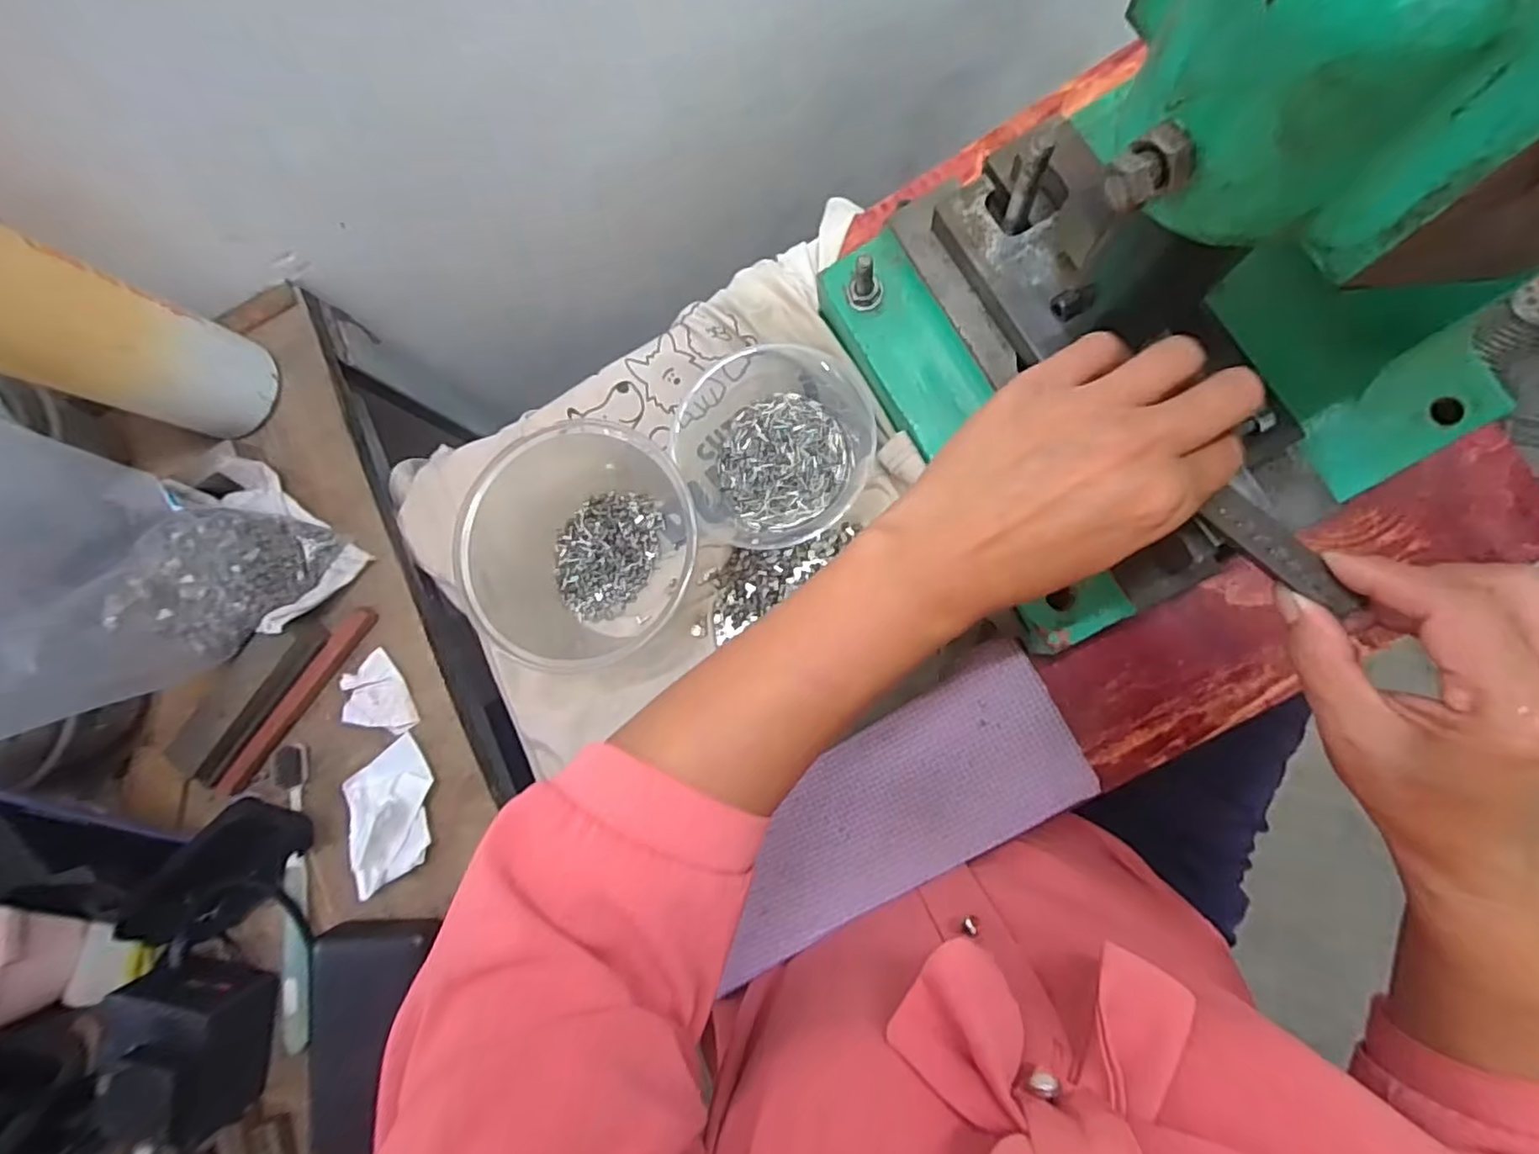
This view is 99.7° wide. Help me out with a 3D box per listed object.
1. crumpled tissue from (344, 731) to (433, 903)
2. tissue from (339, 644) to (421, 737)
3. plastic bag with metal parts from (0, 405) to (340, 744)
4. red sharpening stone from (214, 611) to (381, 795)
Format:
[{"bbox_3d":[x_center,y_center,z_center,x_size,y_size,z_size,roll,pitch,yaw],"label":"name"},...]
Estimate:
[{"bbox_3d":[-0.226,0.141,0.389,0.050,0.027,0.077,-24,82,5],"label":"crumpled tissue"},{"bbox_3d":[-0.247,0.077,0.407,0.038,0.012,0.052,-32,82,4],"label":"tissue"},{"bbox_3d":[-0.380,-0.007,0.347,0.151,0.153,0.131,32,90,9],"label":"plastic bag with metal parts"},{"bbox_3d":[-0.299,0.077,0.409,0.015,0.013,0.146,39,91,9],"label":"red sharpening stone"}]

